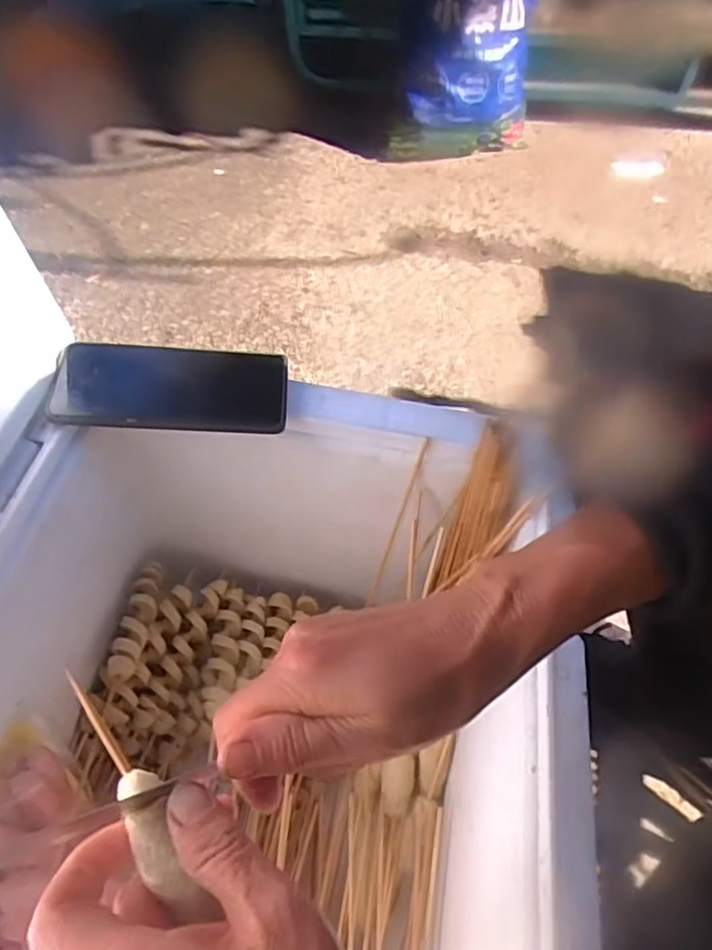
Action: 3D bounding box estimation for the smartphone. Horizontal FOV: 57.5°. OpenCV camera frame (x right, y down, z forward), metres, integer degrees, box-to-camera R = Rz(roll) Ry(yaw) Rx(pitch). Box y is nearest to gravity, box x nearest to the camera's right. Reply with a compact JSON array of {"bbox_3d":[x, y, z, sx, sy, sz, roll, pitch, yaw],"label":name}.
[{"bbox_3d":[-0.132,-0.065,0.467,0.159,0.007,0.076,3,56,-8],"label":"smartphone"}]

